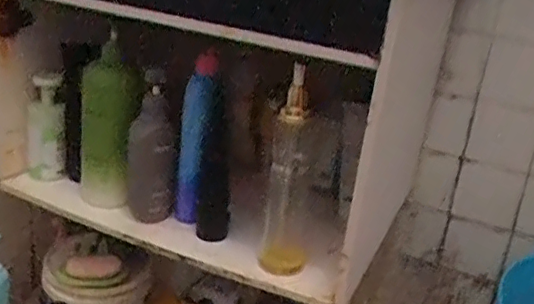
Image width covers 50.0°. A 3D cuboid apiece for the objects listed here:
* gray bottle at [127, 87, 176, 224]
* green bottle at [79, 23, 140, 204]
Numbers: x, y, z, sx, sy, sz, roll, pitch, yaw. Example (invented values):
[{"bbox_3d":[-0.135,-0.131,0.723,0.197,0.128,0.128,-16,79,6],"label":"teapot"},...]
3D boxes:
[{"bbox_3d":[-0.166,0.008,0.827,0.054,0.183,0.057,-6,24,-30],"label":"gray bottle"},{"bbox_3d":[-0.231,-0.033,0.836,0.060,0.232,0.079,-9,25,-35],"label":"green bottle"}]

